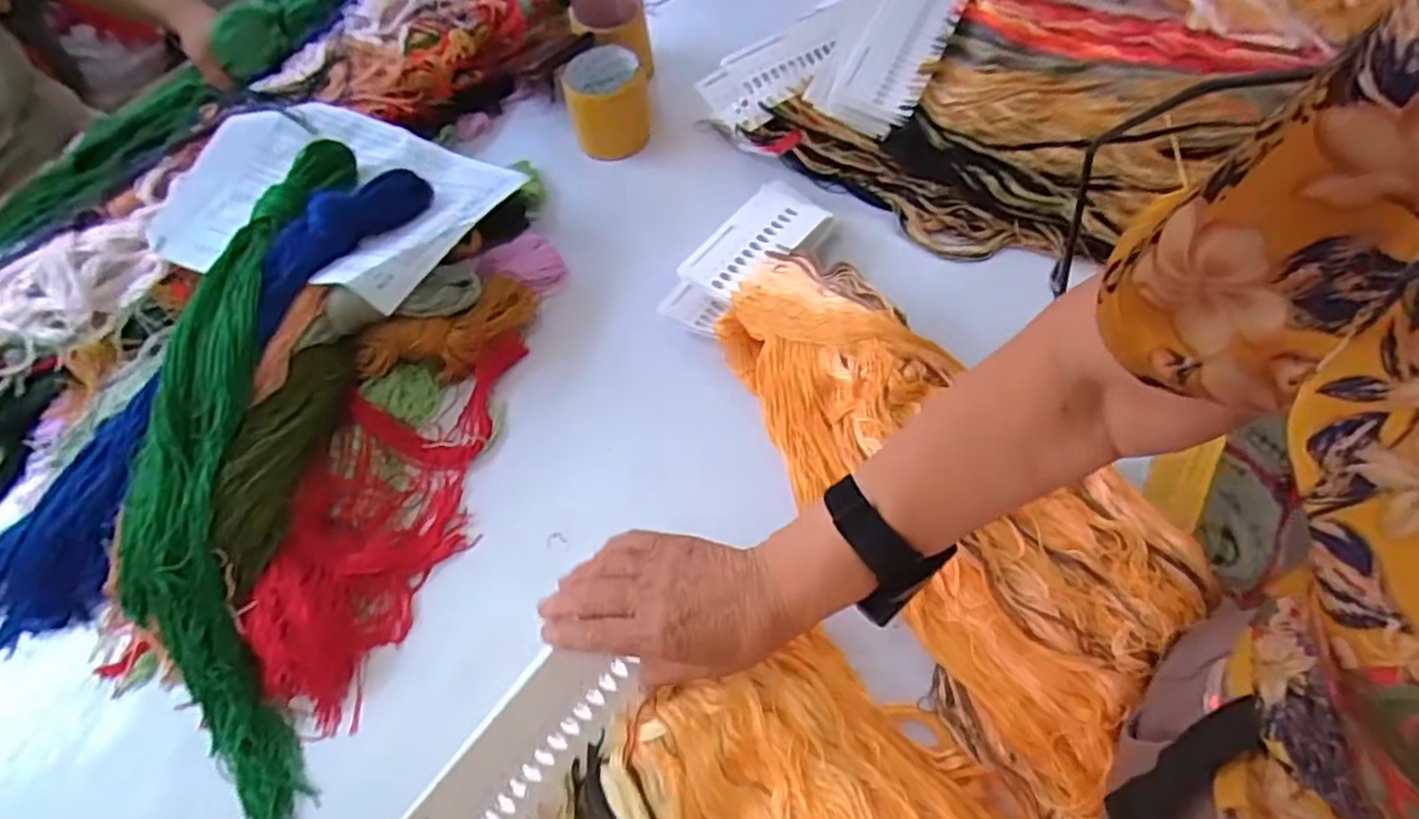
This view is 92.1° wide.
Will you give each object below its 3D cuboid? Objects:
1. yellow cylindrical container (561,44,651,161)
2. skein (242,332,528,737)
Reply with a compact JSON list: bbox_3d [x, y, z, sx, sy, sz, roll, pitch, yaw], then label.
[{"bbox_3d":[-0.106,-0.323,0.724,0.083,0.078,0.083,-2,63,3],"label":"yellow cylindrical container"},{"bbox_3d":[-0.258,0.075,0.550,0.122,0.050,0.319,5,63,6],"label":"skein"}]

